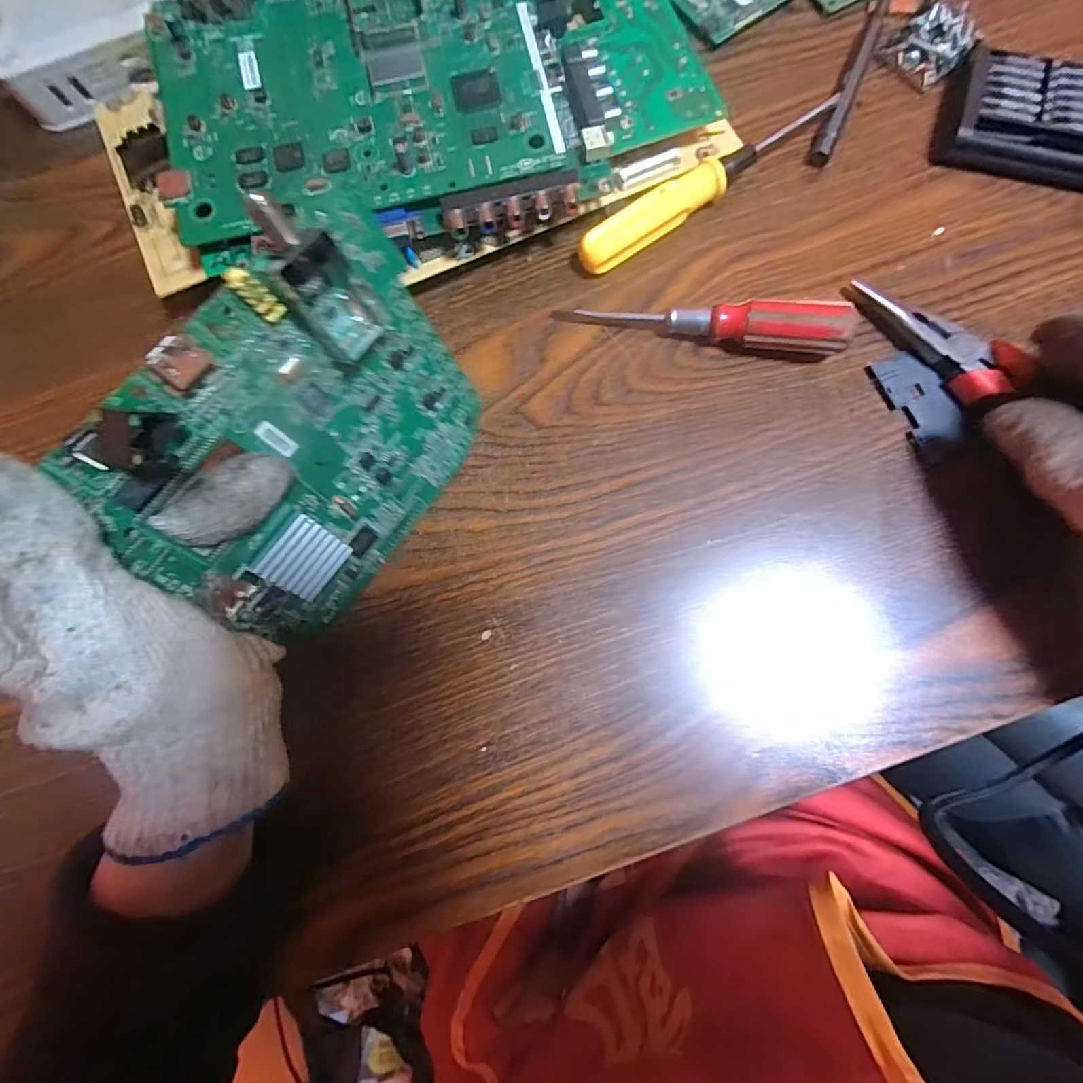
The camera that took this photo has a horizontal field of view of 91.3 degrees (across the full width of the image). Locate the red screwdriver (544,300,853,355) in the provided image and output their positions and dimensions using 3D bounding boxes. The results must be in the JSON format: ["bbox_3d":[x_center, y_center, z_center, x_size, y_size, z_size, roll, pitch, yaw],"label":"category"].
[{"bbox_3d":[0.077,-0.107,0.258,0.135,0.026,0.019,9,82,5],"label":"red screwdriver"}]

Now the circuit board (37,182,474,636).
[{"bbox_3d":[-0.083,-0.038,0.206,0.012,0.126,0.145,23,77,35],"label":"circuit board"}]

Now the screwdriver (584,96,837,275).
[{"bbox_3d":[0.085,-0.182,0.273,0.149,0.020,0.017,-33,81,-2],"label":"screwdriver"}]

